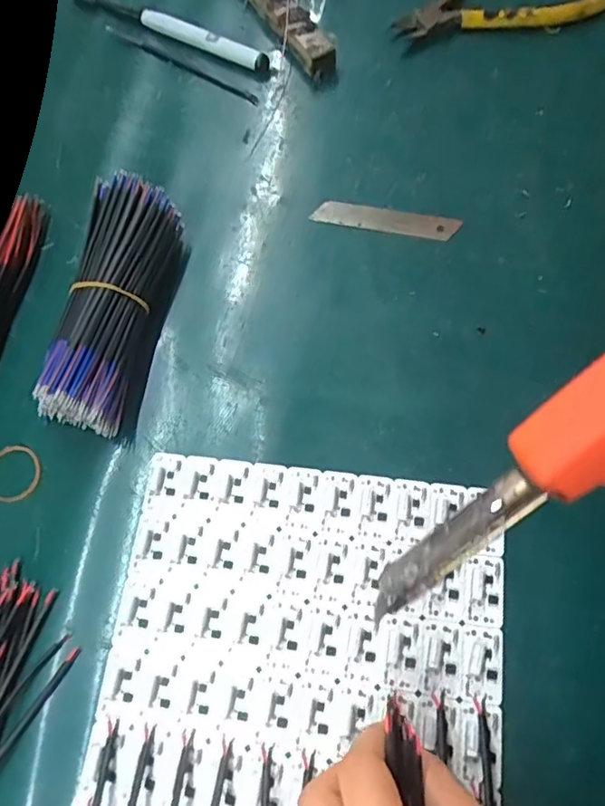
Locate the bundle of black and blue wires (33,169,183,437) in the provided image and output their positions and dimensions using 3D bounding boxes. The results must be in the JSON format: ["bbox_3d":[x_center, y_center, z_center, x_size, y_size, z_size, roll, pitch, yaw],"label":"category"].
[{"bbox_3d":[-0.114,-0.060,0.343,0.050,0.040,0.152,11,71,8],"label":"bundle of black and blue wires"}]

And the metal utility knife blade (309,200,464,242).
[{"bbox_3d":[0.054,-0.119,0.376,0.093,0.004,0.017,11,82,8],"label":"metal utility knife blade"}]

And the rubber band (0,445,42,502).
[{"bbox_3d":[-0.169,0.041,0.337,0.033,0.004,0.033,-1,70,3],"label":"rubber band"}]

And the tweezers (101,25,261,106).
[{"bbox_3d":[-0.090,-0.252,0.431,0.136,0.007,0.008,30,74,12],"label":"tweezers"}]

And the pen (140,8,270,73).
[{"bbox_3d":[-0.074,-0.270,0.429,0.107,0.010,0.016,29,74,12],"label":"pen"}]

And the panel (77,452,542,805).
[{"bbox_3d":[-0.002,0.150,0.284,0.195,0.009,0.240,6,71,6],"label":"panel"}]

